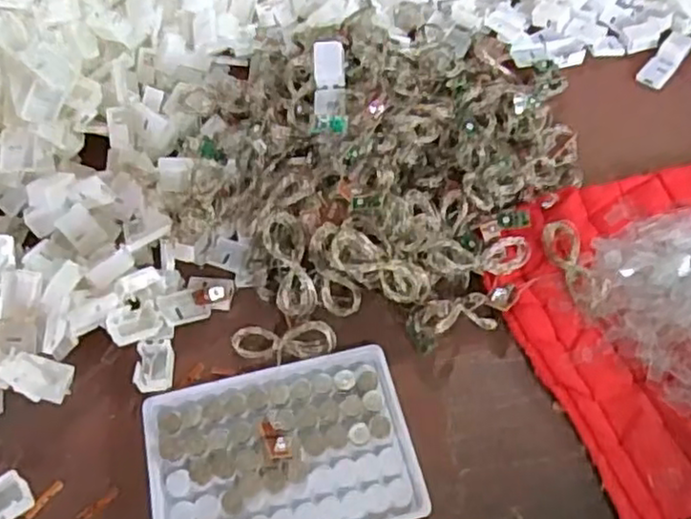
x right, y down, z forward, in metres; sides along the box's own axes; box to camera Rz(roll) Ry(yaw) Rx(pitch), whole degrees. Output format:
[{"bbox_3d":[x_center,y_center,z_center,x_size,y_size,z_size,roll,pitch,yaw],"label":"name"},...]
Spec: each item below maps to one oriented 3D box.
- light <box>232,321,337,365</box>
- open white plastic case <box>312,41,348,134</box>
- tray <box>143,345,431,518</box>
[{"bbox_3d":[-0.034,0.046,0.384,0.056,0.007,0.021,-1,56,1],"label":"light"},{"bbox_3d":[-0.009,-0.102,0.421,0.019,0.014,0.060,-1,77,0],"label":"open white plastic case"},{"bbox_3d":[-0.033,0.097,0.350,0.129,0.007,0.094,-12,60,-7],"label":"tray"}]

